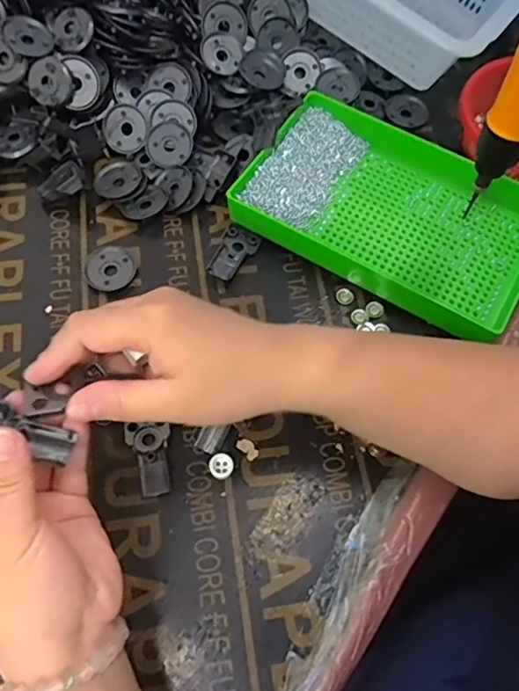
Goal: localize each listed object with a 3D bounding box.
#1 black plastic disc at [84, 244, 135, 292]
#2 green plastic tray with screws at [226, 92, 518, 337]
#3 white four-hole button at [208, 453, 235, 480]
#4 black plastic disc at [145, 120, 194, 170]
[{"bbox_3d":[-0.128,-0.066,0.472,0.038,0.010,0.042,39,70,16],"label":"black plastic disc"},{"bbox_3d":[0.118,-0.117,0.485,0.252,0.039,0.160,30,68,12],"label":"green plastic tray with screws"},{"bbox_3d":[-0.028,0.088,0.402,0.017,0.006,0.017,-41,72,-18],"label":"white four-hole button"},{"bbox_3d":[-0.083,-0.185,0.512,0.042,0.006,0.041,0,91,-2],"label":"black plastic disc"}]

